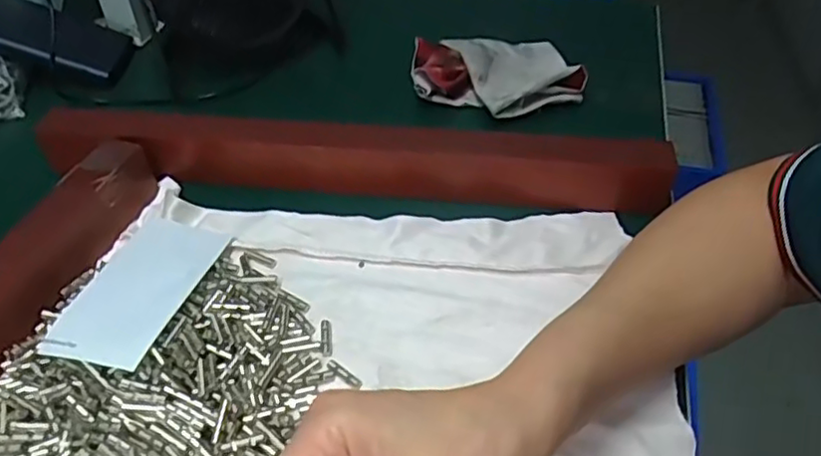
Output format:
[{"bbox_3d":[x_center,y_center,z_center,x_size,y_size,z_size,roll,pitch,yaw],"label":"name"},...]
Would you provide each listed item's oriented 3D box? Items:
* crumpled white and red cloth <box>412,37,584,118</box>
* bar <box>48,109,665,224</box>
[{"bbox_3d":[0.064,-0.122,0.490,0.120,0.034,0.103,2,45,1],"label":"crumpled white and red cloth"},{"bbox_3d":[-0.040,-0.048,0.404,0.384,0.042,0.031,5,45,4],"label":"bar"}]

